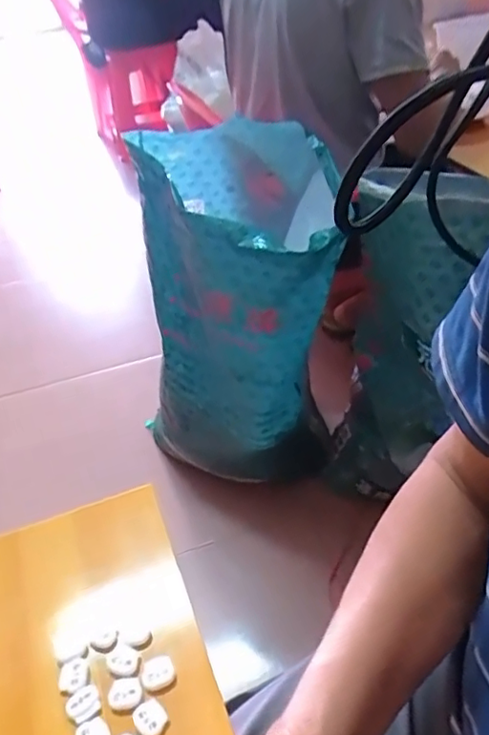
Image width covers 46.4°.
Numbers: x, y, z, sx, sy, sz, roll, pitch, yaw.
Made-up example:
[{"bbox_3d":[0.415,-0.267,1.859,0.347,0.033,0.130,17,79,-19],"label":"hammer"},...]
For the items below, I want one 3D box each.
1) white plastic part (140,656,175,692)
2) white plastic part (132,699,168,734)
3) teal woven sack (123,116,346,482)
[{"bbox_3d":[-0.060,0.212,0.397,0.023,0.008,0.018,-18,41,-13],"label":"white plastic part"},{"bbox_3d":[-0.063,0.231,0.378,0.019,0.007,0.024,-31,46,-27],"label":"white plastic part"},{"bbox_3d":[0.002,-0.069,0.991,0.300,0.581,0.344,-5,40,2],"label":"teal woven sack"}]

